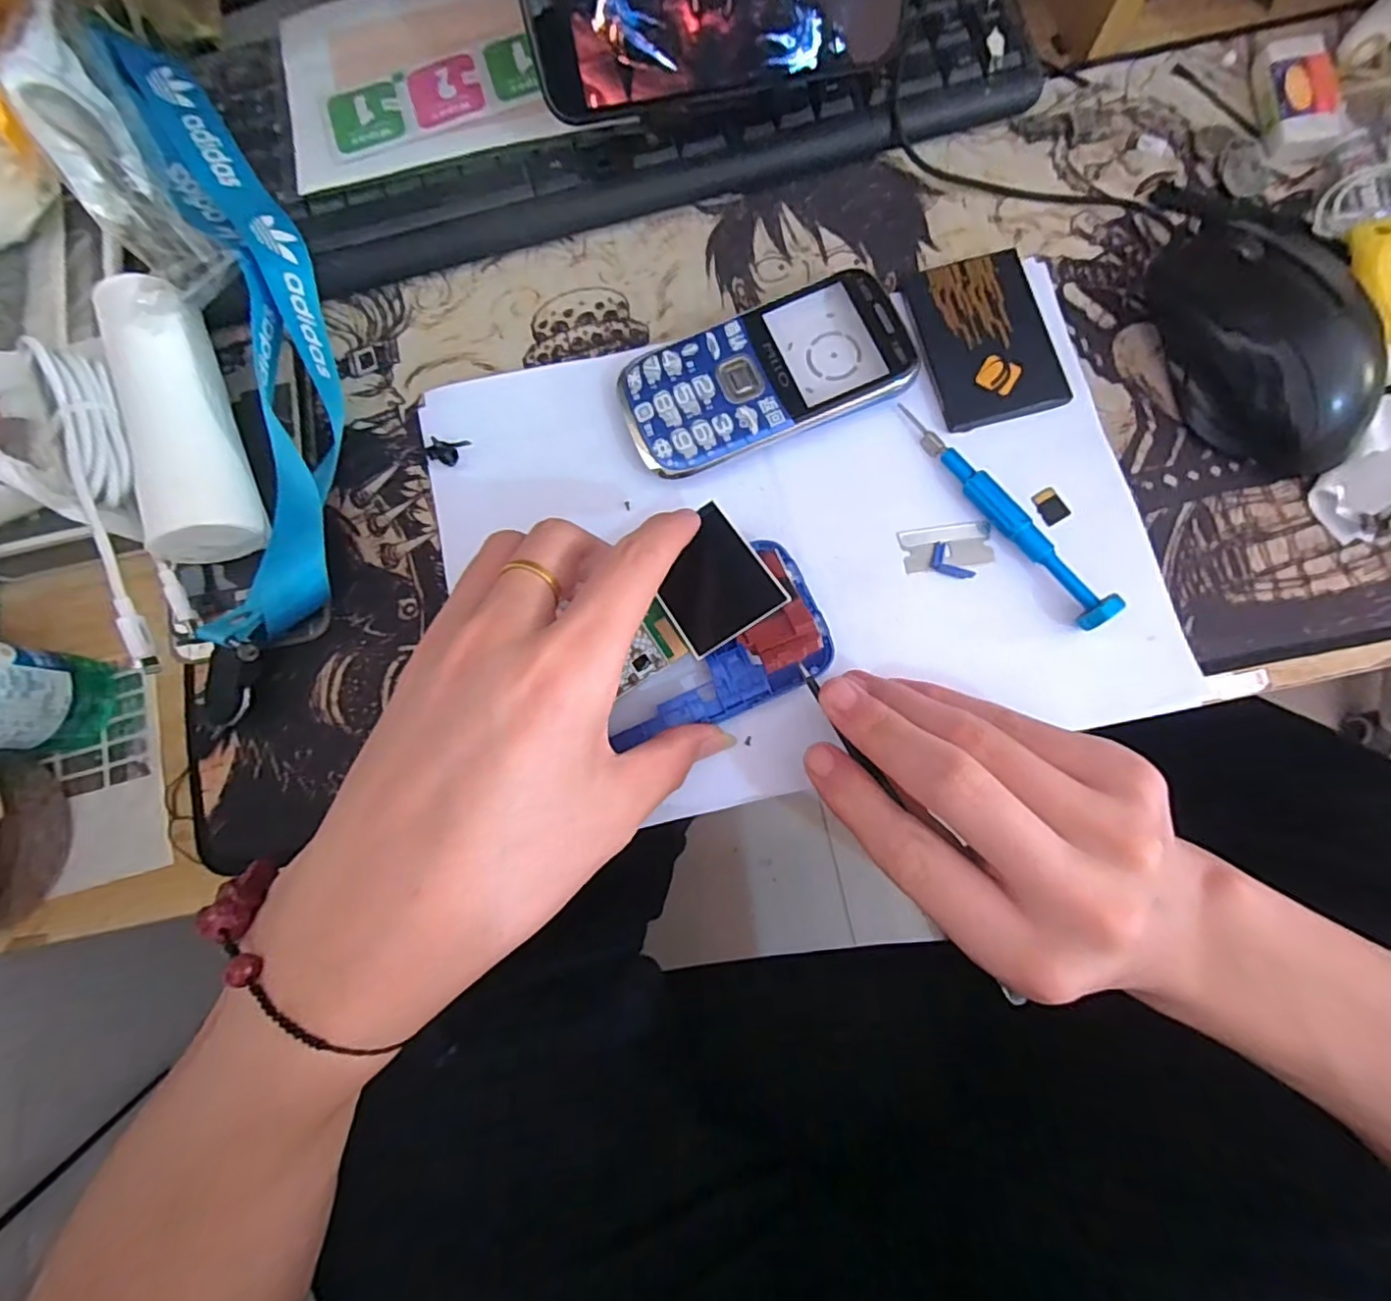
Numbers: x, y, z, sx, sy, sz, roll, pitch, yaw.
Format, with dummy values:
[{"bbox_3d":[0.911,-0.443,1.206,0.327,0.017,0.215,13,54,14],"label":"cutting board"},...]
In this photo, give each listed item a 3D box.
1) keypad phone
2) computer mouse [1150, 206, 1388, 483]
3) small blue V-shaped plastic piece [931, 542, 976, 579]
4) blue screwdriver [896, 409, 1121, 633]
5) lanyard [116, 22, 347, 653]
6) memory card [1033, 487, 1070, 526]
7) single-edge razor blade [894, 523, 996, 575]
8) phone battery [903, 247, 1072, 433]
[{"bbox_3d":[0.030,-0.120,0.263,0.122,0.012,0.062,-25,79,0],"label":"keypad phone"},{"bbox_3d":[0.229,-0.126,0.244,0.052,0.034,0.110,-26,79,0],"label":"computer mouse"},{"bbox_3d":[0.105,-0.036,0.252,0.011,0.004,0.020,-37,79,-2],"label":"small blue V-shaped plastic piece"},{"bbox_3d":[0.127,-0.058,0.249,0.013,0.014,0.116,-37,80,-3],"label":"blue screwdriver"},{"bbox_3d":[-0.200,-0.151,0.269,0.061,0.033,0.295,-16,79,1],"label":"lanyard"},{"bbox_3d":[0.151,-0.061,0.257,0.011,0.004,0.015,-33,82,5],"label":"memory card"},{"bbox_3d":[0.106,-0.044,0.254,0.037,0.004,0.018,-6,83,3],"label":"single-edge razor blade"},{"bbox_3d":[0.127,-0.137,0.266,0.054,0.005,0.076,-13,82,2],"label":"phone battery"}]

